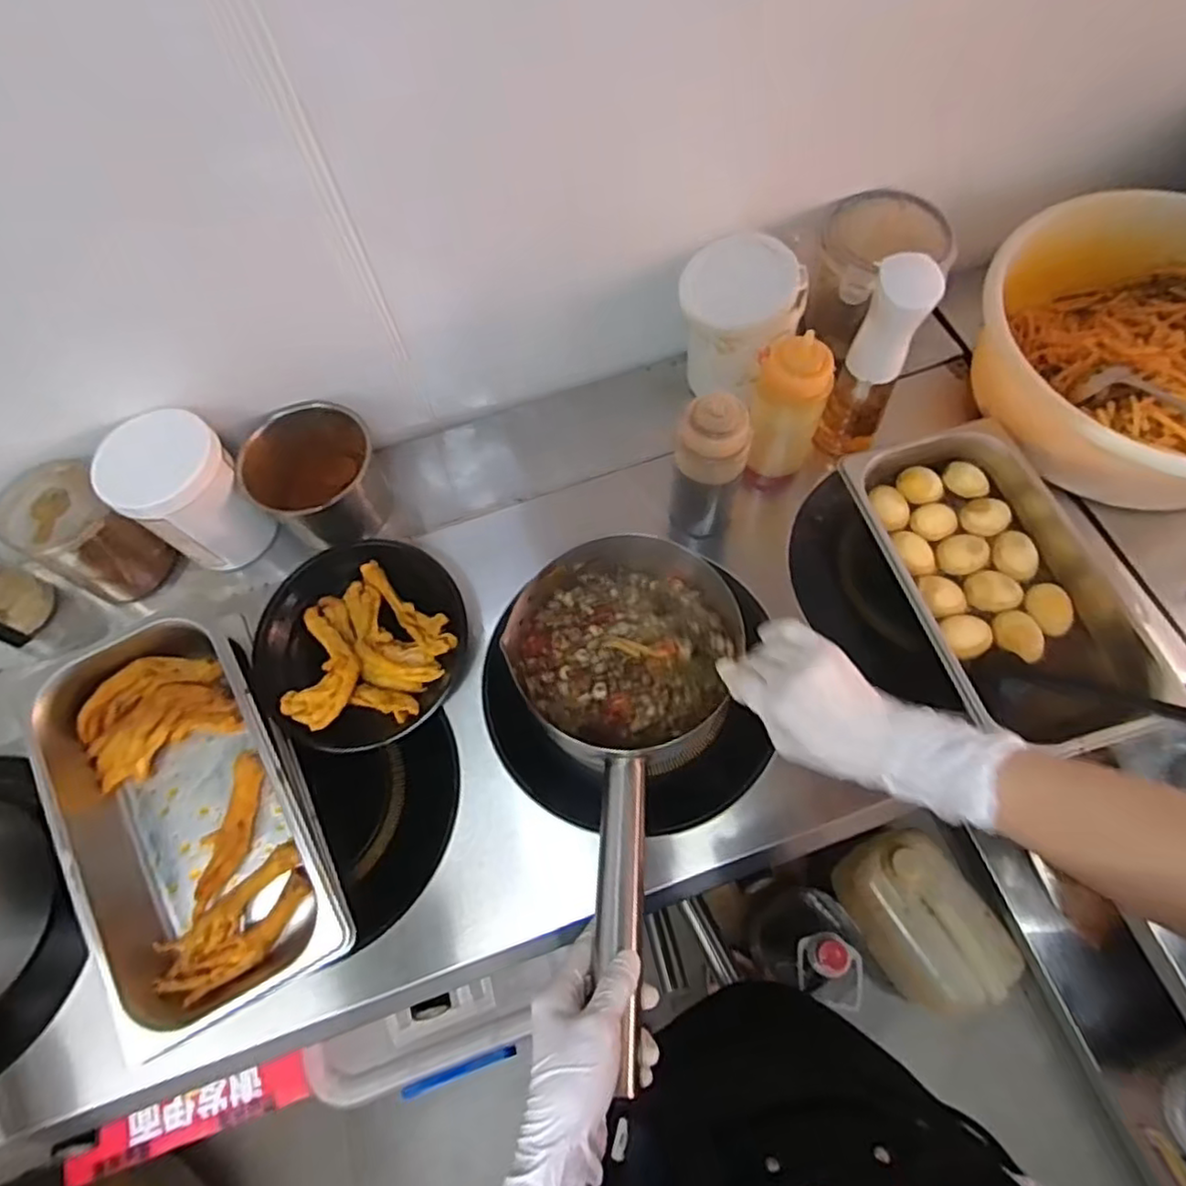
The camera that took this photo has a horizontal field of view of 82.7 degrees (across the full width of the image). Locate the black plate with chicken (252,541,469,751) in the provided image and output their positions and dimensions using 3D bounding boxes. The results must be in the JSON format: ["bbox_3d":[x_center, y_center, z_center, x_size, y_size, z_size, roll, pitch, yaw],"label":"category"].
[{"bbox_3d":[-0.211,0.049,0.618,0.192,0.051,0.183,-6,67,1],"label":"black plate with chicken"}]

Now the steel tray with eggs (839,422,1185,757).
[{"bbox_3d":[0.382,-0.007,0.647,0.194,0.077,0.322,-17,67,-4],"label":"steel tray with eggs"}]

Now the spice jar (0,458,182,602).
[{"bbox_3d":[-0.510,-0.056,0.692,0.093,0.141,0.095,-1,67,3],"label":"spice jar"}]

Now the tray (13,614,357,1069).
[{"bbox_3d":[-0.336,0.183,0.565,0.173,0.083,0.306,-29,68,-9],"label":"tray"}]

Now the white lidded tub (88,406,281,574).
[{"bbox_3d":[-0.400,-0.097,0.680,0.098,0.144,0.109,37,74,17],"label":"white lidded tub"}]

